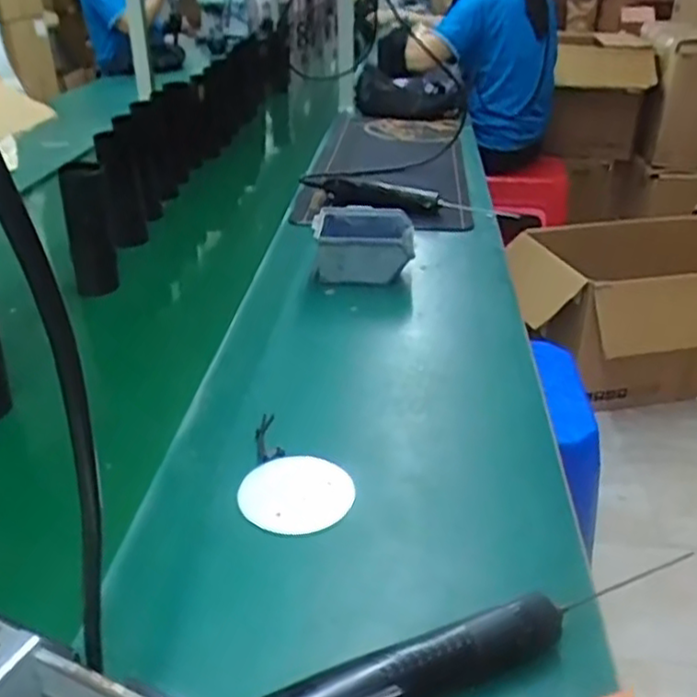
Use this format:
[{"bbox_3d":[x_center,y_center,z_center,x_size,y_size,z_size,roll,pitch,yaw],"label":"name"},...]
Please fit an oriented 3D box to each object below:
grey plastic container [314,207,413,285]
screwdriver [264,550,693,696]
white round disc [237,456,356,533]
[{"bbox_3d":[0.022,-0.152,1.068,0.145,0.073,0.150,3,28,3],"label":"grey plastic container"},{"bbox_3d":[0.079,0.191,0.455,0.315,0.047,0.042,-12,31,-24],"label":"screwdriver"},{"bbox_3d":[-0.044,0.123,0.617,0.093,0.006,0.092,1,28,-1],"label":"white round disc"}]

